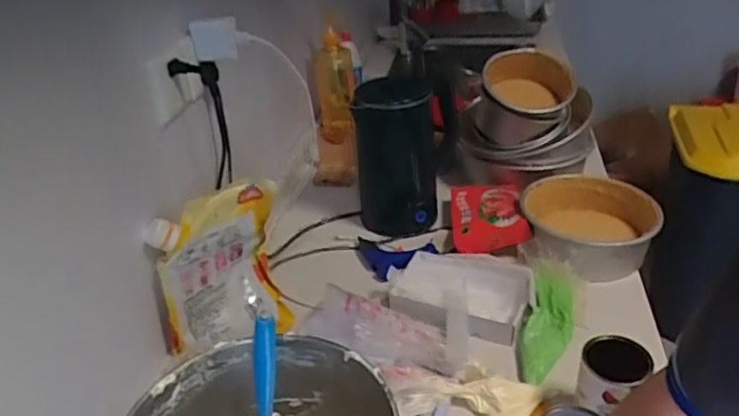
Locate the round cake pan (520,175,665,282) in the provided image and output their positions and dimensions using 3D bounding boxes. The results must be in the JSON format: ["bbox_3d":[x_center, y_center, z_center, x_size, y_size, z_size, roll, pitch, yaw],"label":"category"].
[{"bbox_3d":[0.368,0.036,1.026,0.214,0.076,0.266,1,31,9],"label":"round cake pan"}]

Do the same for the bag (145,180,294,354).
[{"bbox_3d":[-0.195,0.083,0.812,0.073,0.213,0.180,22,40,37],"label":"bag"}]

